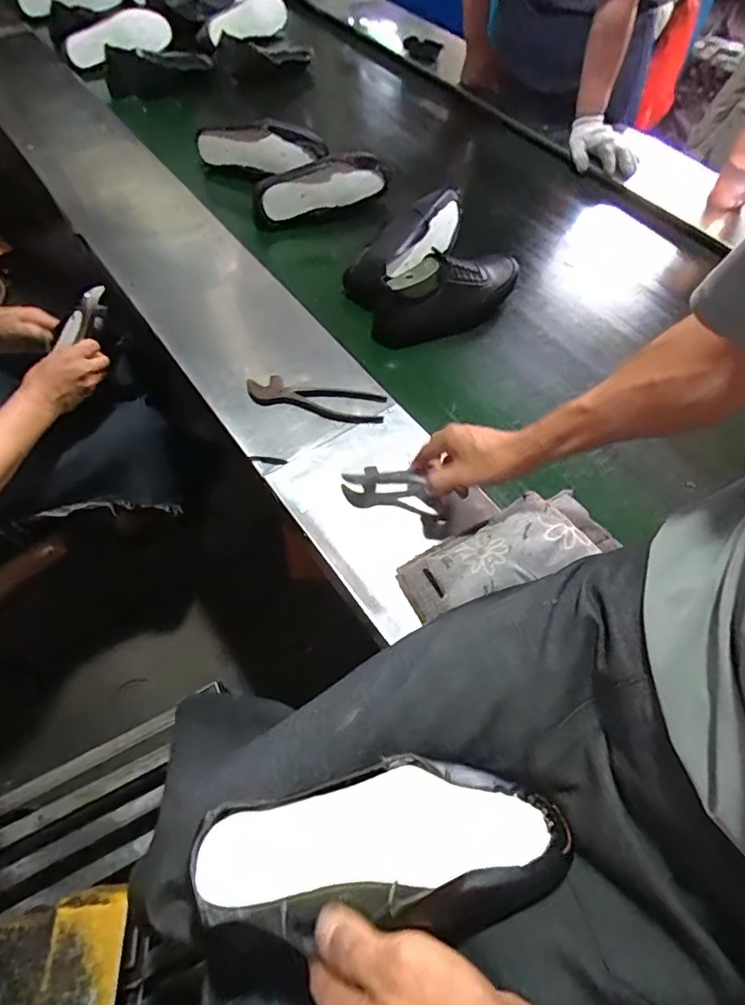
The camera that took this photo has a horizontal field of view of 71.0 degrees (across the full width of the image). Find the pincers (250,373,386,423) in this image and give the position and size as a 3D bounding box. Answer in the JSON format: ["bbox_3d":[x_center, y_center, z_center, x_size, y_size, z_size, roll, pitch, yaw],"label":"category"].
[{"bbox_3d":[-0.081,-0.146,0.738,0.194,0.017,0.053,10,58,4],"label":"pincers"}]

